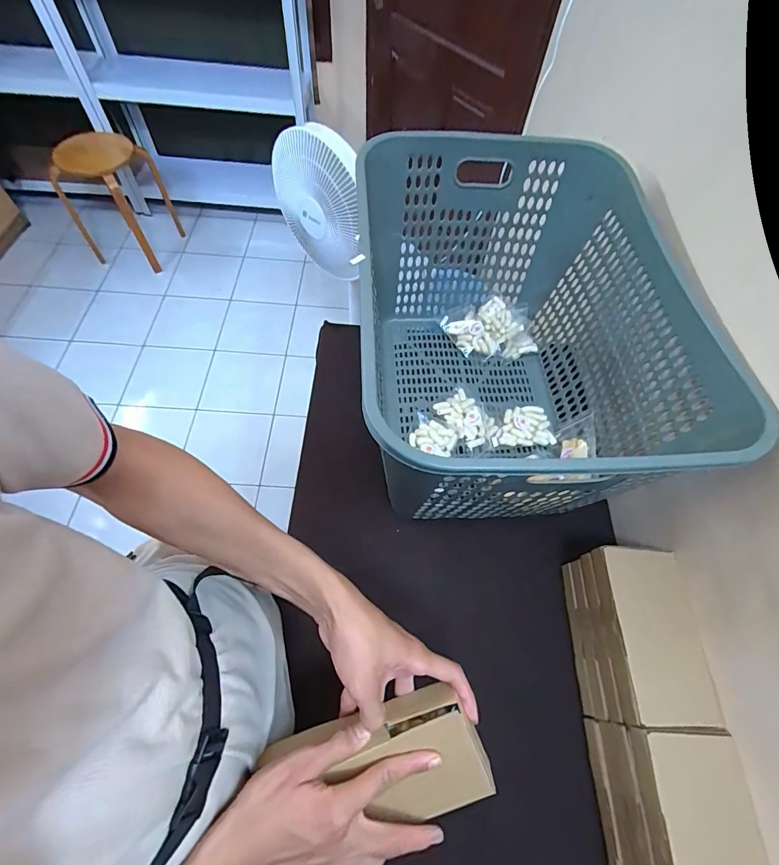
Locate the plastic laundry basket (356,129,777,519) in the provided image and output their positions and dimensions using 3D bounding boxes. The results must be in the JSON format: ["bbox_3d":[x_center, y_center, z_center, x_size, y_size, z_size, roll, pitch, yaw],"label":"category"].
[{"bbox_3d":[0.174,-0.133,0.654,0.403,0.338,0.563,-3,61,-6],"label":"plastic laundry basket"}]

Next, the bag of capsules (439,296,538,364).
[{"bbox_3d":[0.206,-0.216,0.849,0.187,0.052,0.124,-2,61,-5],"label":"bag of capsules"}]

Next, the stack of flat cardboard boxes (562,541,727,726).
[{"bbox_3d":[0.324,0.269,0.549,0.102,0.137,0.199,3,61,-3],"label":"stack of flat cardboard boxes"}]

